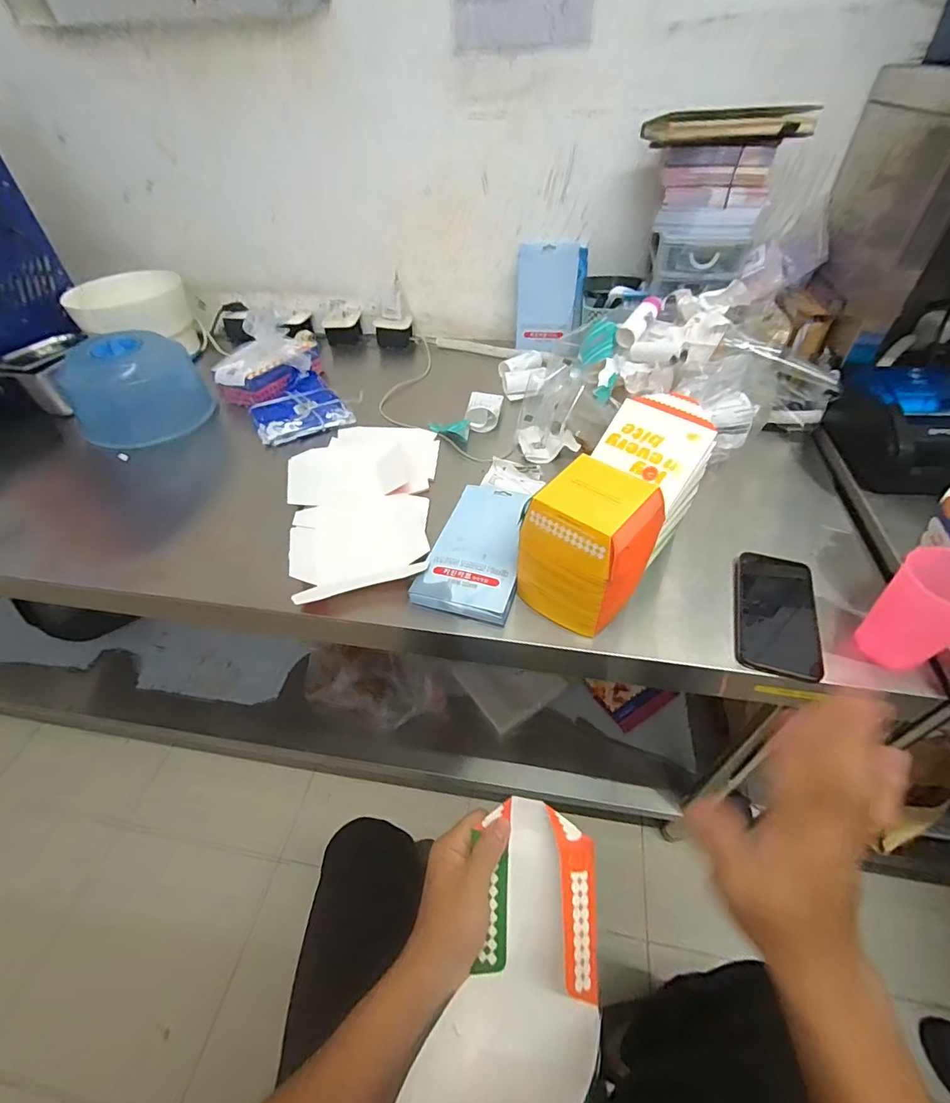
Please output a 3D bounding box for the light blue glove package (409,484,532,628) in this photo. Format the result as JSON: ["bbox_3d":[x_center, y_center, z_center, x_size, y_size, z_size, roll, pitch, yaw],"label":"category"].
[{"bbox_3d":[0.008,-0.008,0.608,0.114,0.018,0.211,11,48,14],"label":"light blue glove package"}]

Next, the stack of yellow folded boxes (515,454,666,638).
[{"bbox_3d":[0.119,-0.002,0.515,0.114,0.143,0.115,34,56,30],"label":"stack of yellow folded boxes"}]

